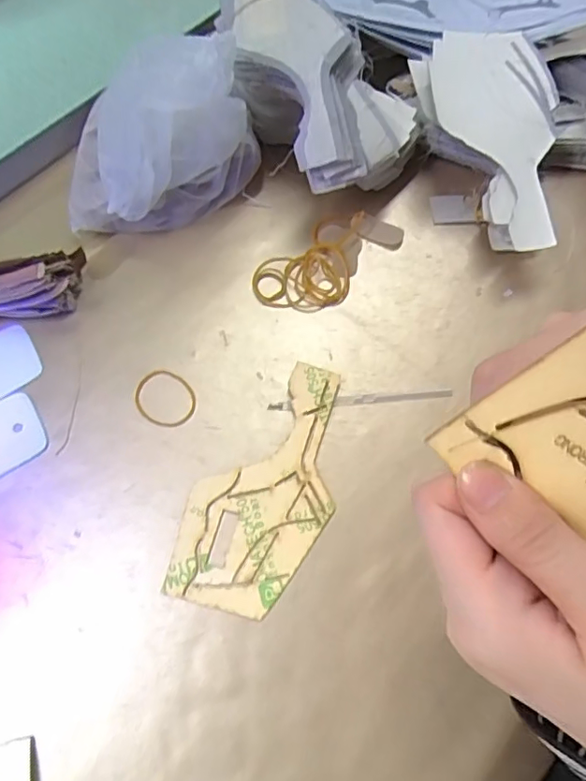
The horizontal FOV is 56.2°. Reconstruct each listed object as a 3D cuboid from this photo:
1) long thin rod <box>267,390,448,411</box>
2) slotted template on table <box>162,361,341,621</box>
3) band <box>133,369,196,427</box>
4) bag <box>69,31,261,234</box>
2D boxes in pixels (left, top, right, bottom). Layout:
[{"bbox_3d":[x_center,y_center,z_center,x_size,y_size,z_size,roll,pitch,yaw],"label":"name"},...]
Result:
[{"bbox_3d":[0.047,0.006,0.379,0.126,0.004,0.008,-5,66,-2],"label":"long thin rod"},{"bbox_3d":[-0.013,0.062,0.353,0.078,0.008,0.168,32,70,13],"label":"slotted template on table"},{"bbox_3d":[-0.089,0.006,0.382,0.046,0.004,0.038,41,72,16],"label":"band"},{"bbox_3d":[-0.100,-0.182,0.390,0.142,0.145,0.065,-11,67,-5],"label":"bag"}]

